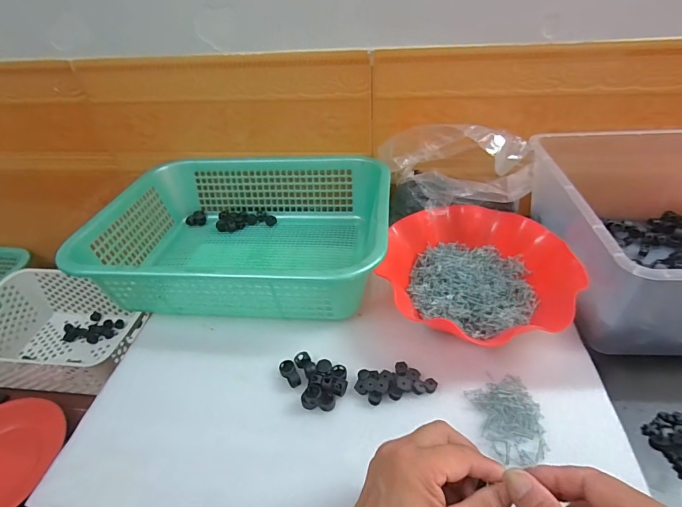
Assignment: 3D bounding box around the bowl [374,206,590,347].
[{"bbox_3d":[0.162,0.026,0.486,0.216,0.058,0.208,-10,40,-7],"label":"bowl"}]

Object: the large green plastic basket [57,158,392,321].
[{"bbox_3d":[-0.131,-0.035,0.562,0.387,0.097,0.297,-1,40,5],"label":"large green plastic basket"}]

